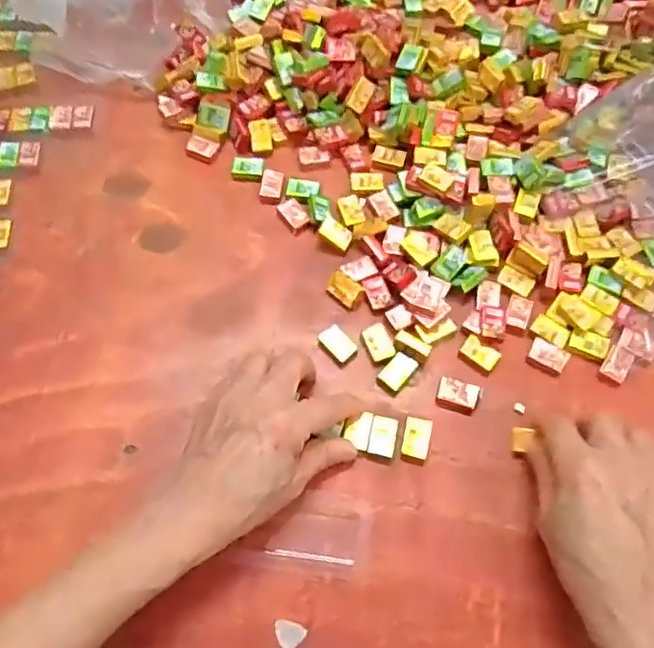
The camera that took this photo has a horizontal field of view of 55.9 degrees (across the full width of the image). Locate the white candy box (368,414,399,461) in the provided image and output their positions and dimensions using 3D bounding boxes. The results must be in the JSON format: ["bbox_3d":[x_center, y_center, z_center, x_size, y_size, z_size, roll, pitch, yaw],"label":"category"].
[{"bbox_3d":[0.037,0.074,0.400,0.017,0.006,0.026,13,65,5],"label":"white candy box"}]

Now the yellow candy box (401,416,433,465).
[{"bbox_3d":[0.058,0.075,0.399,0.017,0.009,0.028,11,65,4],"label":"yellow candy box"}]

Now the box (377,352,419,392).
[{"bbox_3d":[0.048,0.033,0.420,0.018,0.008,0.026,39,70,16],"label":"box"}]

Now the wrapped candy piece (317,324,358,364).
[{"bbox_3d":[0.008,0.014,0.429,0.018,0.009,0.027,-39,71,-17],"label":"wrapped candy piece"}]

